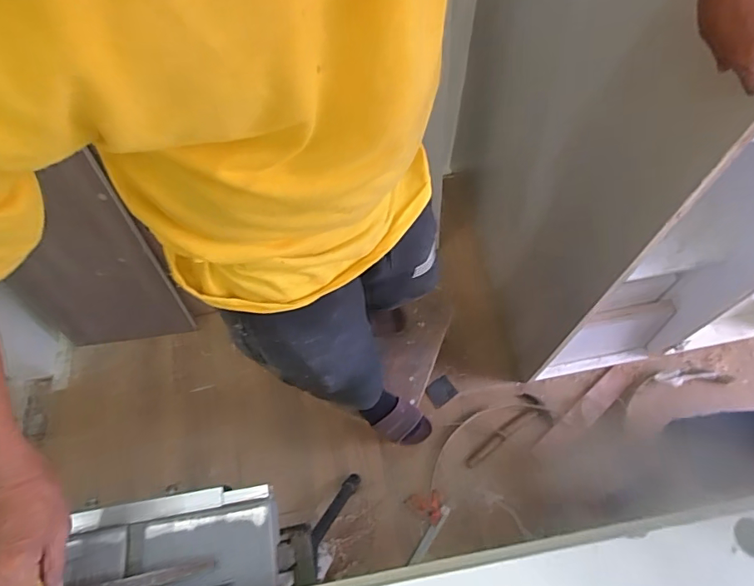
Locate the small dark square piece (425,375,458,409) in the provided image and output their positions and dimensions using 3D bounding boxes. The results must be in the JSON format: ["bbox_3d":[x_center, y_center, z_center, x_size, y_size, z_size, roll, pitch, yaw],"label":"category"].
[{"bbox_3d":[0.192,0.299,1.435,0.084,0.011,0.071,-33,66,-8],"label":"small dark square piece"}]

